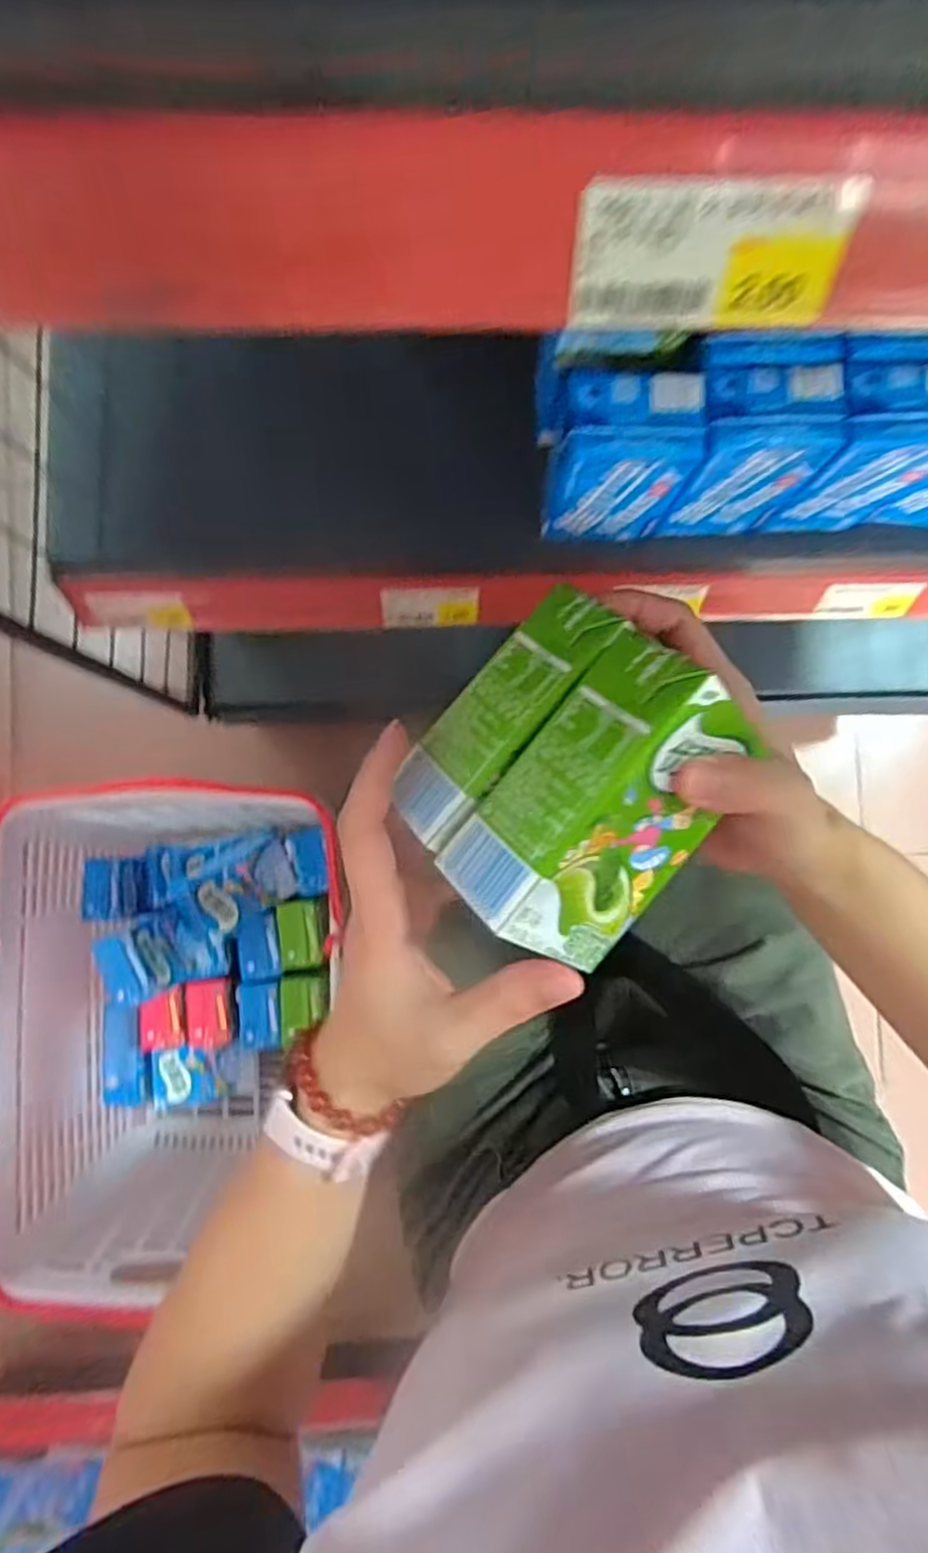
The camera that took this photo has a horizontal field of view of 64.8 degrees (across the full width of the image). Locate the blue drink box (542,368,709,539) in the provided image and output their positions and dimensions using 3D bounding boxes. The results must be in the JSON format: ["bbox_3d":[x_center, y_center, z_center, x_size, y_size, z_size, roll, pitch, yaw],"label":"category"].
[{"bbox_3d":[0.078,-0.165,0.391,0.070,0.100,0.044,-4,86,-1],"label":"blue drink box"}]

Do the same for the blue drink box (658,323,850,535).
[{"bbox_3d":[0.147,-0.179,0.389,0.066,0.102,0.057,-2,86,-1],"label":"blue drink box"}]

